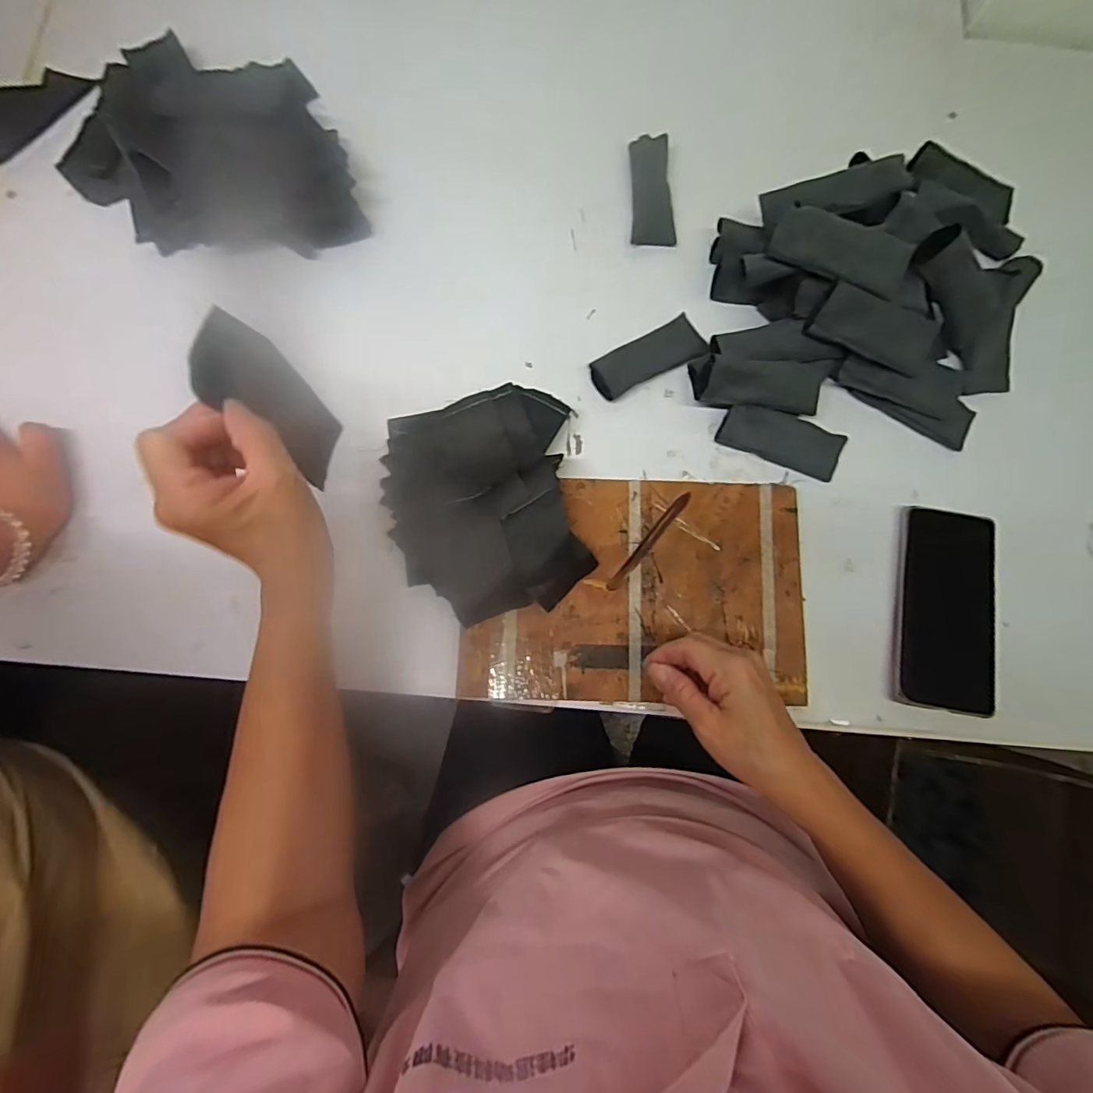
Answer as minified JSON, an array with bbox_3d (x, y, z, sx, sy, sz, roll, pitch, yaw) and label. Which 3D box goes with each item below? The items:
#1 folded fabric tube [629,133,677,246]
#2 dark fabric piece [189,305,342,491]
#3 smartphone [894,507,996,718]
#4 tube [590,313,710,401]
[{"bbox_3d":[0.097,-0.330,0.487,0.039,0.008,0.101,-3,83,-2],"label":"folded fabric tube"},{"bbox_3d":[-0.163,-0.086,0.320,0.009,0.108,0.050,11,69,26],"label":"dark fabric piece"},{"bbox_3d":[0.322,0.049,0.423,0.074,0.015,0.159,8,79,2],"label":"smartphone"},{"bbox_3d":[0.090,-0.162,0.454,0.101,0.019,0.040,-33,81,-6],"label":"tube"}]

